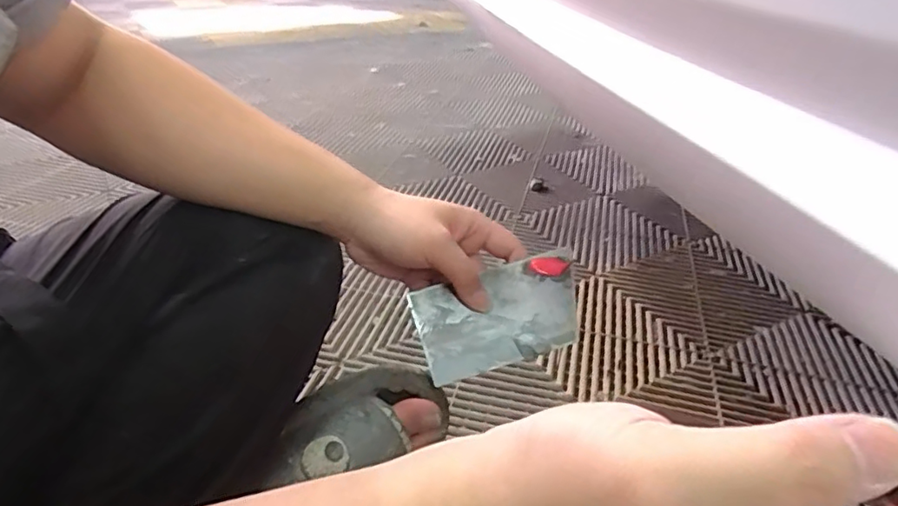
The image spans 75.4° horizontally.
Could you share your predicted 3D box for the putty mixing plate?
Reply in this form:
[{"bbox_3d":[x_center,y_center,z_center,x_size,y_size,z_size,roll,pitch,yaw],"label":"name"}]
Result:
[{"bbox_3d":[0.040,0.048,0.447,0.128,0.008,0.076,-14,69,-6],"label":"putty mixing plate"}]

